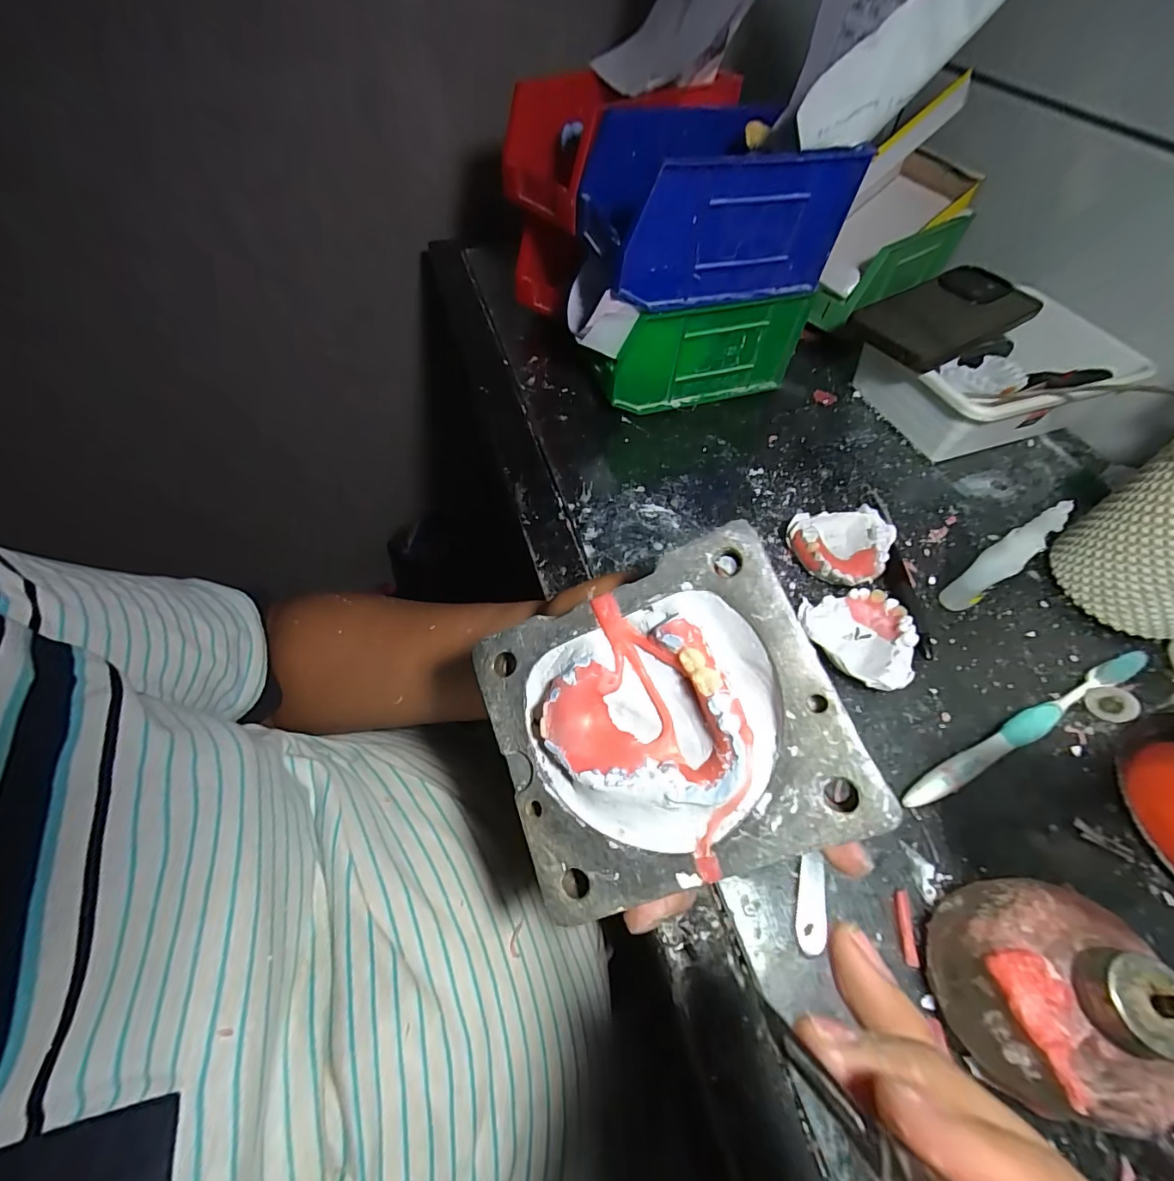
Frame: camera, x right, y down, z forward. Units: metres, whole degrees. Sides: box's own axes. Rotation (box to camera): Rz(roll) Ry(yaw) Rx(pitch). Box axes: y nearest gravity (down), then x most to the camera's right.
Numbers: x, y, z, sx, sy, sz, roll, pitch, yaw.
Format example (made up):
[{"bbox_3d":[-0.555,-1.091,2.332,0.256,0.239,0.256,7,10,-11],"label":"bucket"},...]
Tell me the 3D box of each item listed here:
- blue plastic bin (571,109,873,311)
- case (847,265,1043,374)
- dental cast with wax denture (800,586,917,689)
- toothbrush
[{"bbox_3d":[0.086,-0.273,0.356,0.168,0.086,0.101,-13,58,-10],"label":"blue plastic bin"},{"bbox_3d":[0.296,-0.226,0.405,0.162,0.016,0.080,-27,61,-18],"label":"case"},{"bbox_3d":[0.169,0.028,0.301,0.049,0.027,0.065,-22,60,-15],"label":"dental cast with wax denture"},{"bbox_3d":[0.255,0.074,0.281,0.197,0.012,0.014,-22,60,-14],"label":"toothbrush"}]

